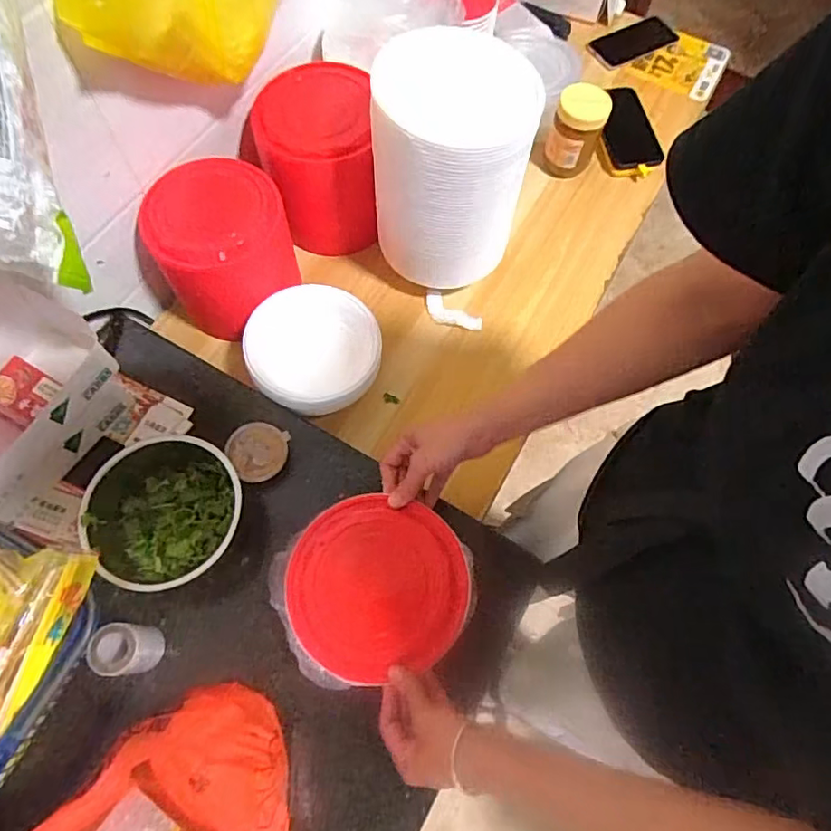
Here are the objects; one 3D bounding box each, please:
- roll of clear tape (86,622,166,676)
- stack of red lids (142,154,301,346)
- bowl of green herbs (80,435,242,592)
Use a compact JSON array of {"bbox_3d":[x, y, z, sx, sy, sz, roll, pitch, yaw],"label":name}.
[{"bbox_3d":[-0.257,0.212,0.512,0.044,0.069,0.044,1,67,-2],"label":"roll of clear tape"},{"bbox_3d":[-0.223,-0.196,0.675,0.152,0.152,0.147,-12,68,-8],"label":"stack of red lids"},{"bbox_3d":[-0.247,0.099,0.552,0.132,0.070,0.138,1,67,-2],"label":"bowl of green herbs"}]

